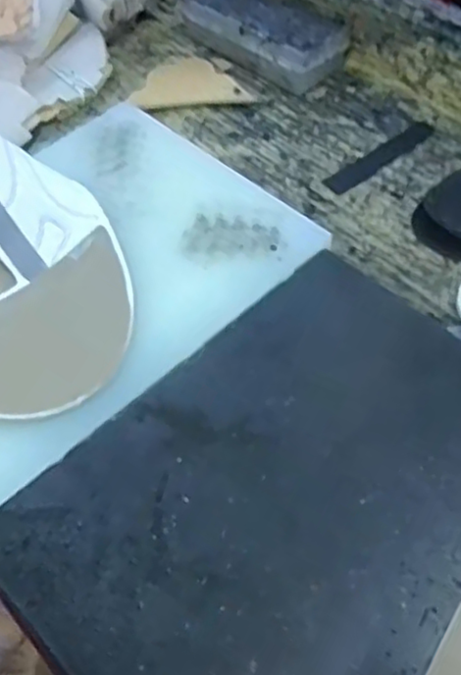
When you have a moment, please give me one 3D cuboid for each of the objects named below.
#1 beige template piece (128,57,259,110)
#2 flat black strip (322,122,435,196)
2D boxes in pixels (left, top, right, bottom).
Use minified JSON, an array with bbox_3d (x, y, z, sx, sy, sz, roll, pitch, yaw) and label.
[{"bbox_3d":[-0.041,-0.248,0.654,0.110,0.009,0.074,-10,54,-2],"label":"beige template piece"},{"bbox_3d":[0.131,-0.158,0.583,0.117,0.004,0.022,-34,59,-18],"label":"flat black strip"}]

